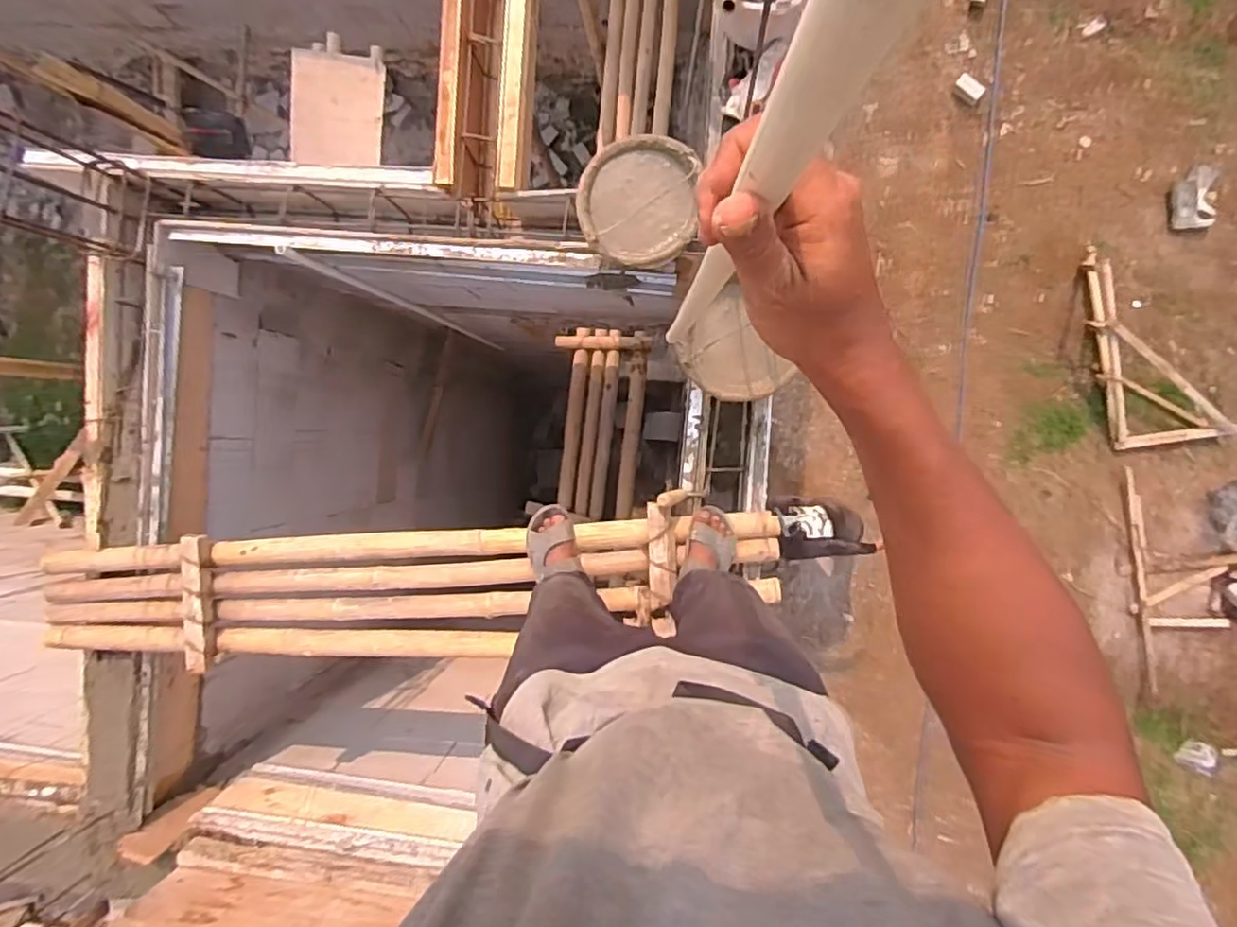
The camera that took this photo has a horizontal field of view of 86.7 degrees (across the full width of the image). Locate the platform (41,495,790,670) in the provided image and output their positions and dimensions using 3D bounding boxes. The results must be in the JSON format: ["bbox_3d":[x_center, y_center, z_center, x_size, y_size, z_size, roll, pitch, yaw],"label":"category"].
[{"bbox_3d":[-0.500,0.282,1.463,1.683,0.102,0.293,-5,90,6],"label":"platform"}]

